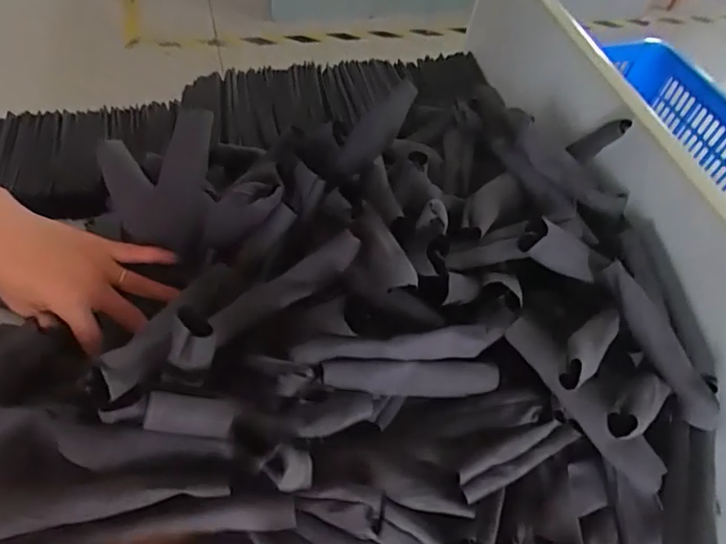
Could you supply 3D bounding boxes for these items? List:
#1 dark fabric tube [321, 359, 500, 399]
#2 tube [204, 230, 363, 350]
[{"bbox_3d":[0.037,0.081,0.414,0.143,0.029,0.019,7,51,-21],"label":"dark fabric tube"},{"bbox_3d":[-0.060,0.010,0.415,0.126,0.022,0.032,-31,61,-7],"label":"tube"}]

